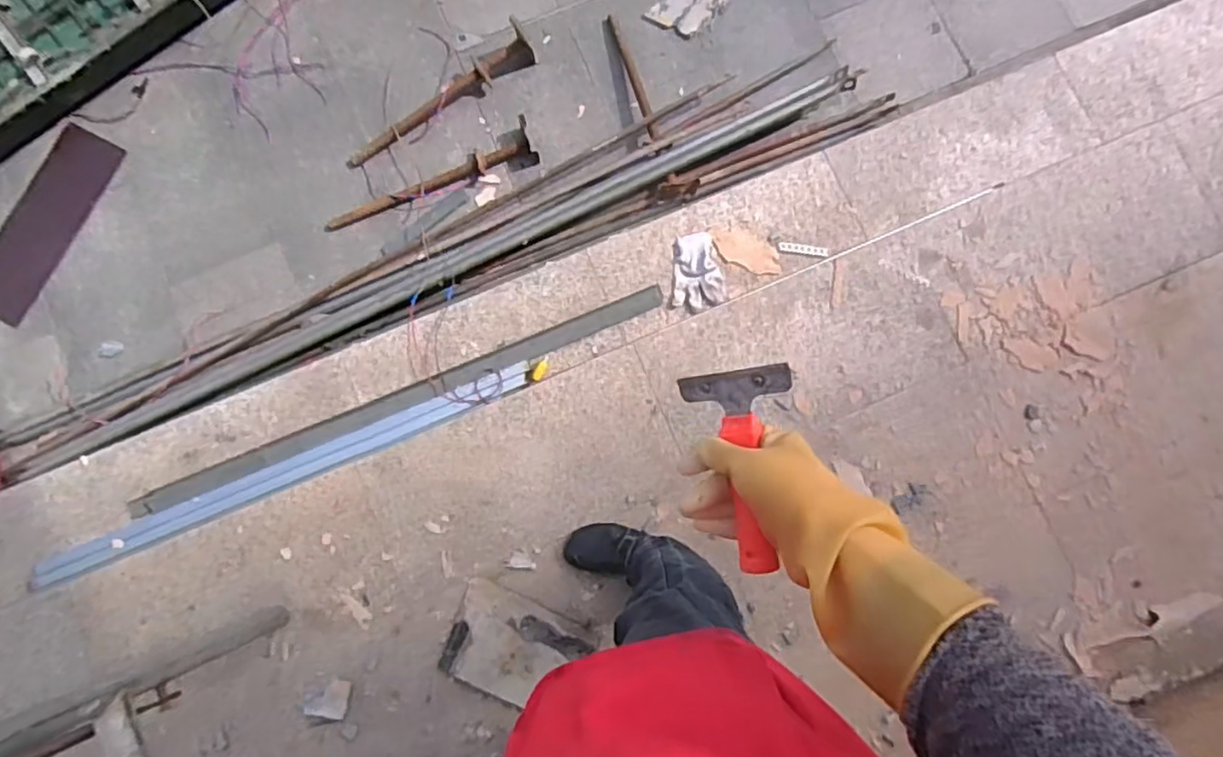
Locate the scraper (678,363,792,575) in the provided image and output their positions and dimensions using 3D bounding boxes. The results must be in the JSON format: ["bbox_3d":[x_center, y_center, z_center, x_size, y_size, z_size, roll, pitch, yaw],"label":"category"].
[{"bbox_3d":[0.103,0.068,0.489,0.025,0.094,0.152,1,79,-44],"label":"scraper"}]

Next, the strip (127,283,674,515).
[{"bbox_3d":[-0.466,0.049,1.425,1.234,0.020,0.052,-23,84,-2],"label":"strip"}]

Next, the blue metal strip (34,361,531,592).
[{"bbox_3d":[-0.702,0.201,1.407,1.119,0.034,0.059,-23,84,-2],"label":"blue metal strip"}]

